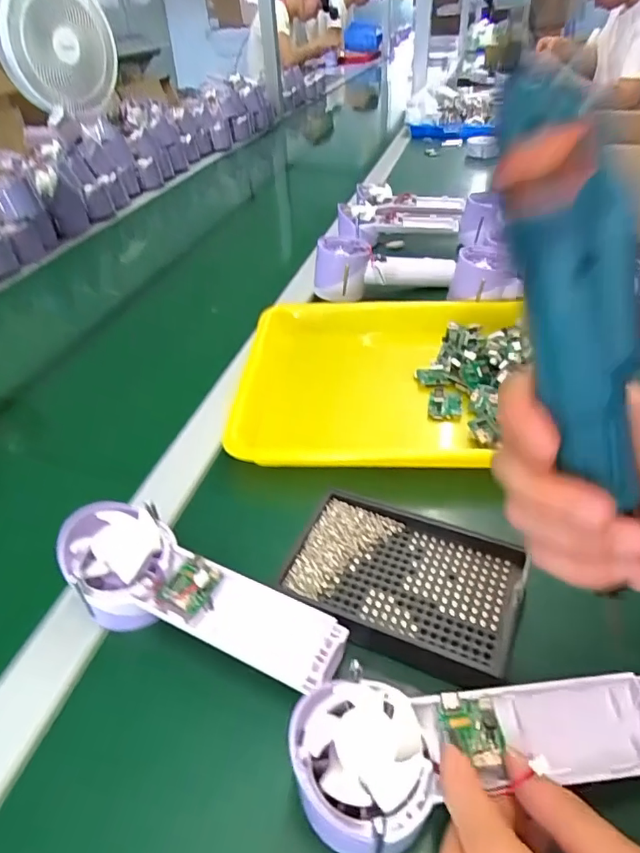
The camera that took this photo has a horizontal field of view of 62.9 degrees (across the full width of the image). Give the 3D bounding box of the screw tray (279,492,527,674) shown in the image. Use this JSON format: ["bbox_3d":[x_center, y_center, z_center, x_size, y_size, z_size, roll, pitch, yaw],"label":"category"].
[{"bbox_3d":[0.052,0.096,0.328,0.133,0.028,0.086,13,42,19],"label":"screw tray"}]

